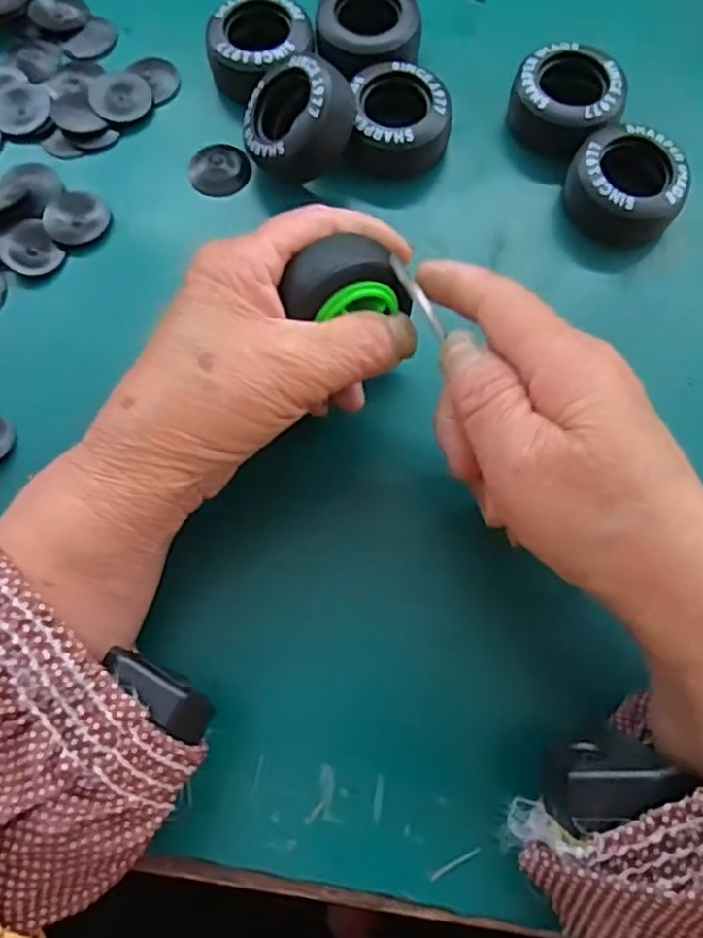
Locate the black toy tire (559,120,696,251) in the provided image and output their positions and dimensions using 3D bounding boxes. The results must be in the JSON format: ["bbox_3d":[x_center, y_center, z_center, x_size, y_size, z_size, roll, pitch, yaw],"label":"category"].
[{"bbox_3d":[0.119,-0.123,0.315,0.049,0.029,0.045,0,70,0],"label":"black toy tire"}]

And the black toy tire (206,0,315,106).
[{"bbox_3d":[-0.044,-0.198,0.343,0.048,0.028,0.045,0,70,0],"label":"black toy tire"}]

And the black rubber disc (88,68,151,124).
[{"bbox_3d":[-0.110,-0.178,0.343,0.027,0.007,0.031,-27,72,-9],"label":"black rubber disc"}]

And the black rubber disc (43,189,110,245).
[{"bbox_3d":[-0.123,-0.113,0.323,0.025,0.005,0.028,37,75,13],"label":"black rubber disc"}]

